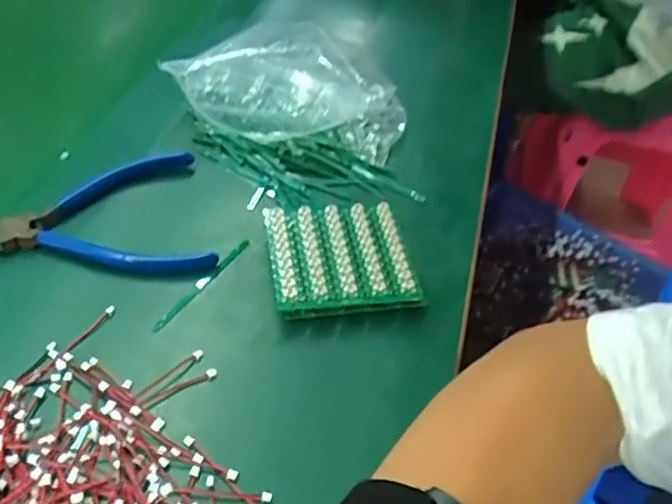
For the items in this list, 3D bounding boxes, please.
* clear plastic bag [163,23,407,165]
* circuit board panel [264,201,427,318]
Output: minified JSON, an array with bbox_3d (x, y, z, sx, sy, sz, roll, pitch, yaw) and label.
[{"bbox_3d":[-0.035,-0.133,0.488,0.180,0.054,0.107,7,47,-1],"label":"clear plastic bag"},{"bbox_3d":[0.002,0.003,0.397,0.087,0.015,0.082,-7,49,-13],"label":"circuit board panel"}]

